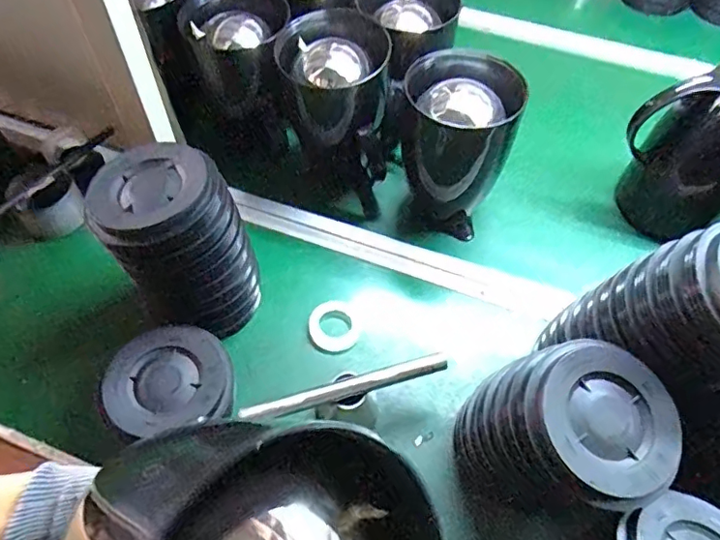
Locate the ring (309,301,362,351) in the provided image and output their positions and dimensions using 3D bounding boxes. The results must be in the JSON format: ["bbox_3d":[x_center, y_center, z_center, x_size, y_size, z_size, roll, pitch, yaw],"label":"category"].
[{"bbox_3d":[-0.029,0.063,0.608,0.054,0.012,0.055,-28,61,-20],"label":"ring"}]

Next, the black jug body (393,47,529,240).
[{"bbox_3d":[0.108,-0.149,0.655,0.142,0.180,0.120,13,56,6],"label":"black jug body"}]

